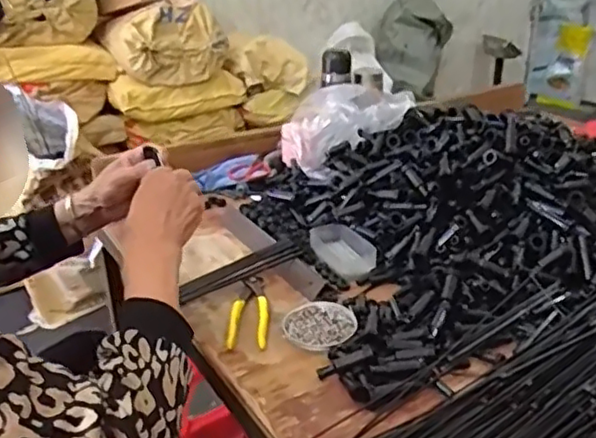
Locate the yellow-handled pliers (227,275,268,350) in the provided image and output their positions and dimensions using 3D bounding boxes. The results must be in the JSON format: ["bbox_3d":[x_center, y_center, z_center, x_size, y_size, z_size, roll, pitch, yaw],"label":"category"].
[{"bbox_3d":[-0.064,0.121,0.842,0.048,0.009,0.158,-1,24,0],"label":"yellow-handled pliers"}]

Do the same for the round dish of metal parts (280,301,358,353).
[{"bbox_3d":[0.028,0.132,0.802,0.087,0.010,0.086,-1,24,0],"label":"round dish of metal parts"}]

